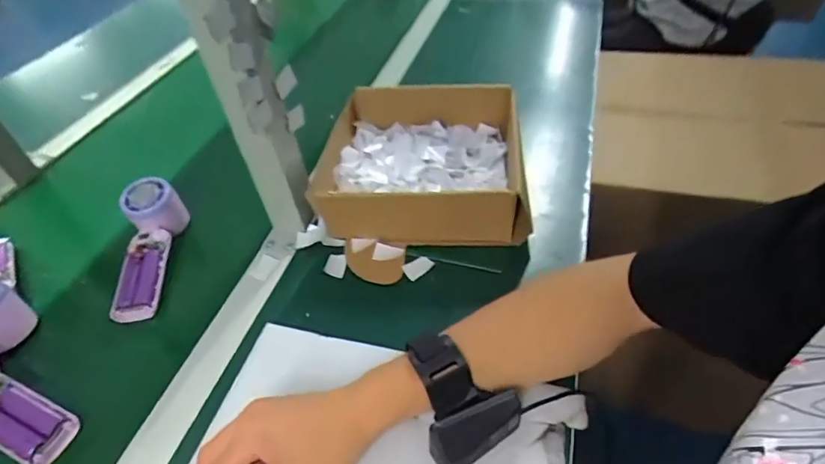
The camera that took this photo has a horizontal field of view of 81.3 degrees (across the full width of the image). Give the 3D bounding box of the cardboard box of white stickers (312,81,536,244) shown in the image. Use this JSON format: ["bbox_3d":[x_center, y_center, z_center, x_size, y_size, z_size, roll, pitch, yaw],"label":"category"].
[{"bbox_3d":[0.013,-0.084,0.564,0.224,0.099,0.221,-4,46,7],"label":"cardboard box of white stickers"}]

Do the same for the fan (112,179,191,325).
[{"bbox_3d":[-0.290,0.020,0.528,0.050,0.050,0.164,-7,59,-1],"label":"fan"}]

